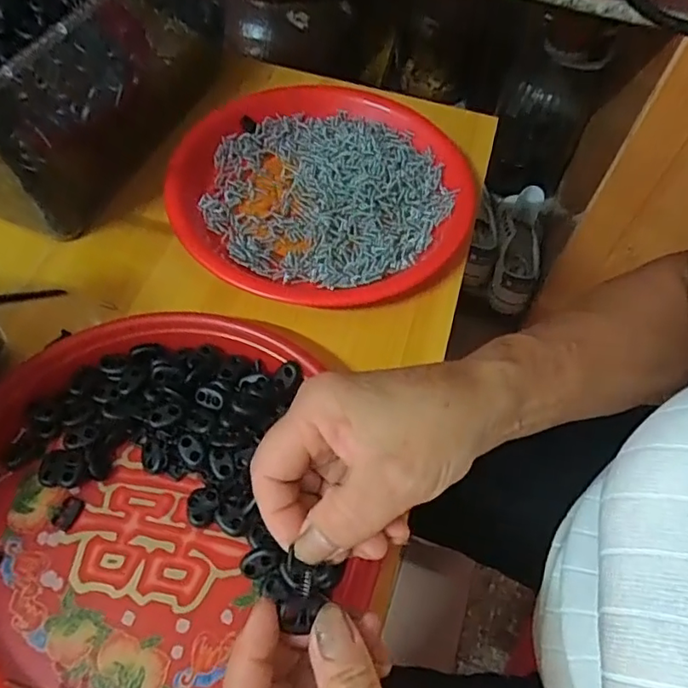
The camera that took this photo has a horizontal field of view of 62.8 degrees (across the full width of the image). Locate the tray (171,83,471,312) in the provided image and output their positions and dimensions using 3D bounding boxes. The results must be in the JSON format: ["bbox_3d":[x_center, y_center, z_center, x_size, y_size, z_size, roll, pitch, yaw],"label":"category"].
[{"bbox_3d":[-0.015,-0.121,0.433,0.216,0.026,0.221,14,59,5],"label":"tray"}]

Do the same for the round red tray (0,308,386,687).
[{"bbox_3d":[-0.111,0.092,0.306,0.213,0.029,0.230,1,59,-2],"label":"round red tray"}]

